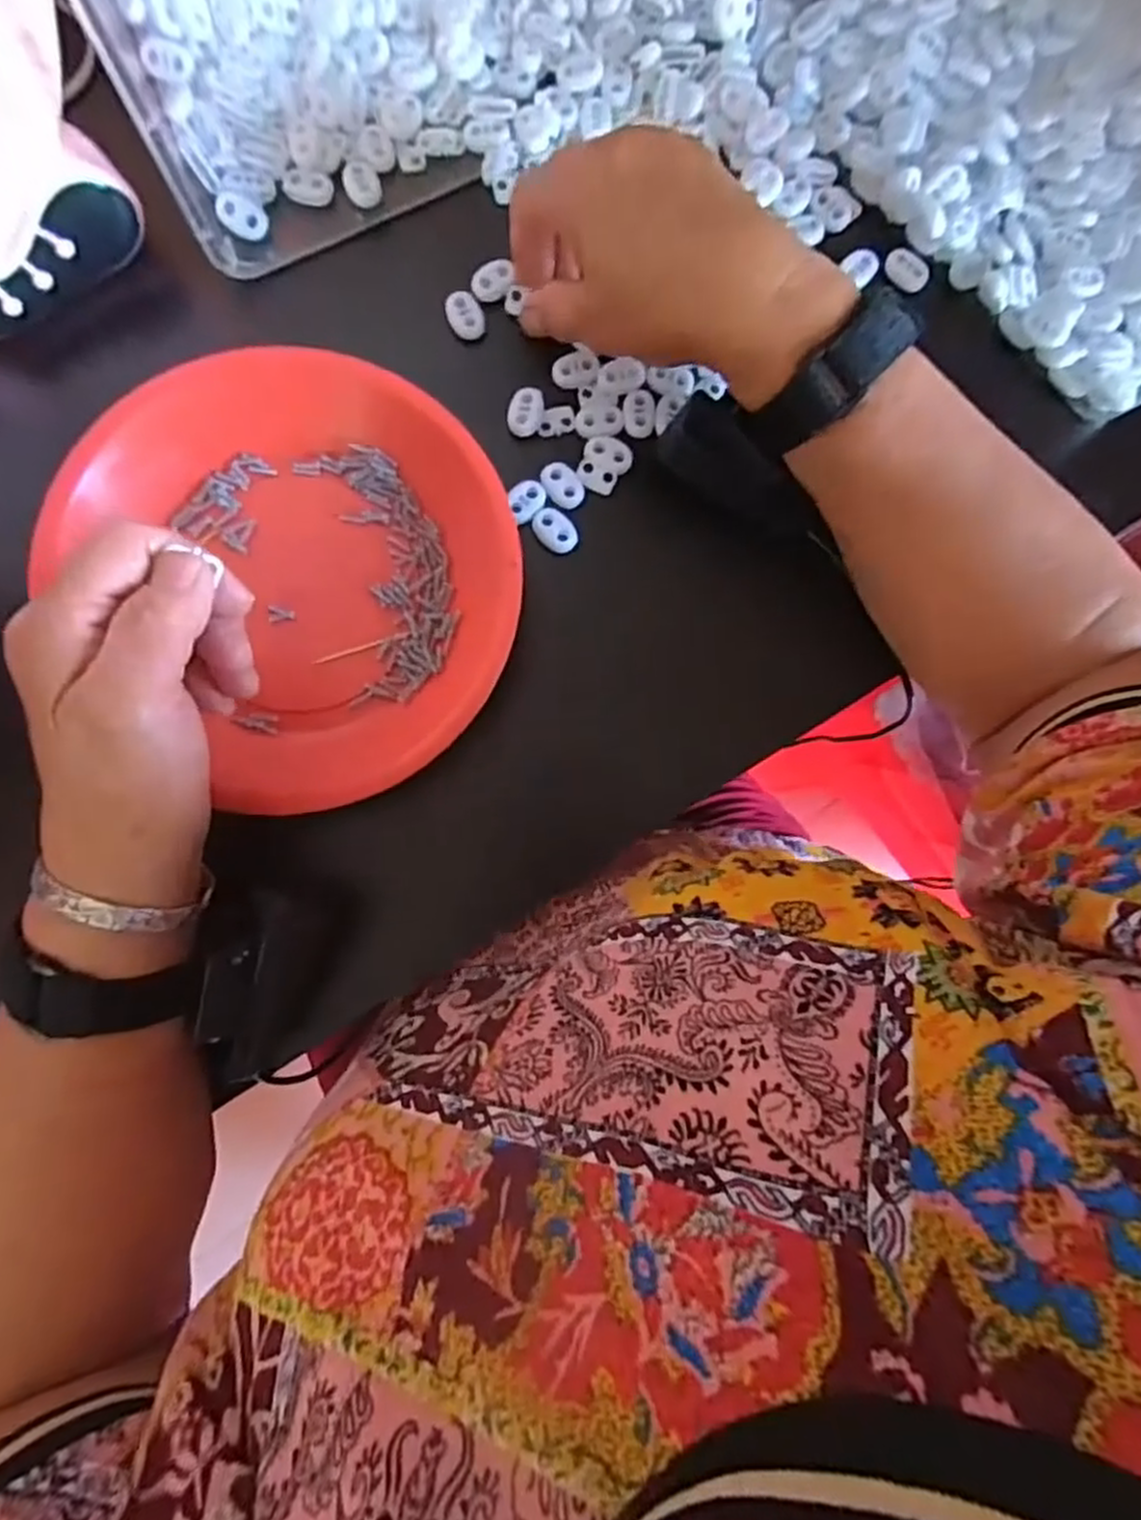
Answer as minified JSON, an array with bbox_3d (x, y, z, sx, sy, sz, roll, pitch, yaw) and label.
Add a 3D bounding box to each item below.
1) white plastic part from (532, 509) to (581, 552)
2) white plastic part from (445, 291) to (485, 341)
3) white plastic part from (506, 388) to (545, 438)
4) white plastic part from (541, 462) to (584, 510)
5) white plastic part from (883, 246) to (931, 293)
[{"bbox_3d":[-0.006,-0.106,0.347,0.016,0.004,0.022,-38,88,-8],"label":"white plastic part"},{"bbox_3d":[-0.050,-0.210,0.357,0.015,0.005,0.022,-32,88,-8],"label":"white plastic part"},{"bbox_3d":[-0.021,-0.162,0.352,0.015,0.005,0.022,22,82,-3],"label":"white plastic part"},{"bbox_3d":[-0.004,-0.128,0.351,0.016,0.004,0.023,-38,88,-8],"label":"white plastic part"},{"bbox_3d":[0.167,-0.243,0.375,0.023,0.007,0.012,33,82,-1],"label":"white plastic part"}]

